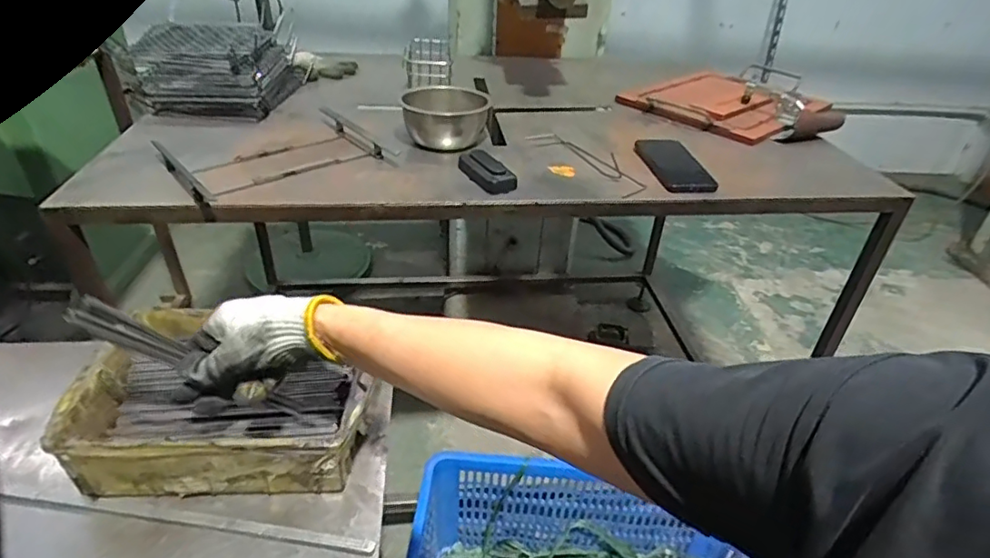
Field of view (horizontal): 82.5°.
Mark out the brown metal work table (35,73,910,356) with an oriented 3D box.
[{"bbox_3d":[-0.029,-0.045,1.278,1.203,0.804,0.811,0,35,-4],"label":"brown metal work table"}]

